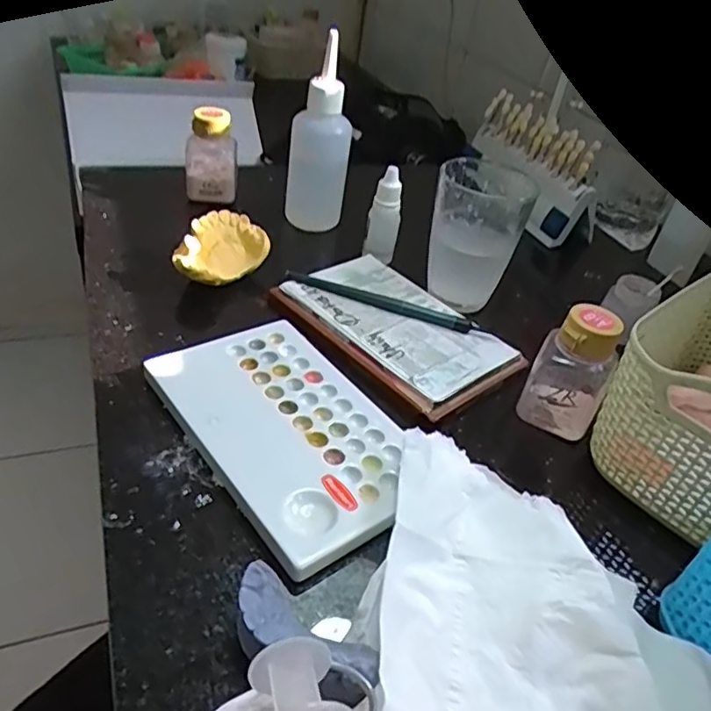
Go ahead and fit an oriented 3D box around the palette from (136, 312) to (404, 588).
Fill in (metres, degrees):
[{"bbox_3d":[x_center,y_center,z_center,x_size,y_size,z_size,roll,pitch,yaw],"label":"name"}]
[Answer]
[{"bbox_3d":[-0.036,0.035,0.316,0.094,0.009,0.153,-18,46,-32],"label":"palette"}]

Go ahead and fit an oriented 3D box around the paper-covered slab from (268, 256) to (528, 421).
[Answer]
[{"bbox_3d":[0.025,-0.020,0.396,0.094,0.011,0.149,-27,50,-38],"label":"paper-covered slab"}]

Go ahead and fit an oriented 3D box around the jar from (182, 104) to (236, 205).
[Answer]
[{"bbox_3d":[-0.122,-0.168,0.505,0.043,0.073,0.034,-1,39,-14],"label":"jar"}]

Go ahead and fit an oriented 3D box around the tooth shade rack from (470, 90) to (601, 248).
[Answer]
[{"bbox_3d":[0.171,-0.188,0.586,0.063,0.075,0.176,-3,42,-15],"label":"tooth shade rack"}]

